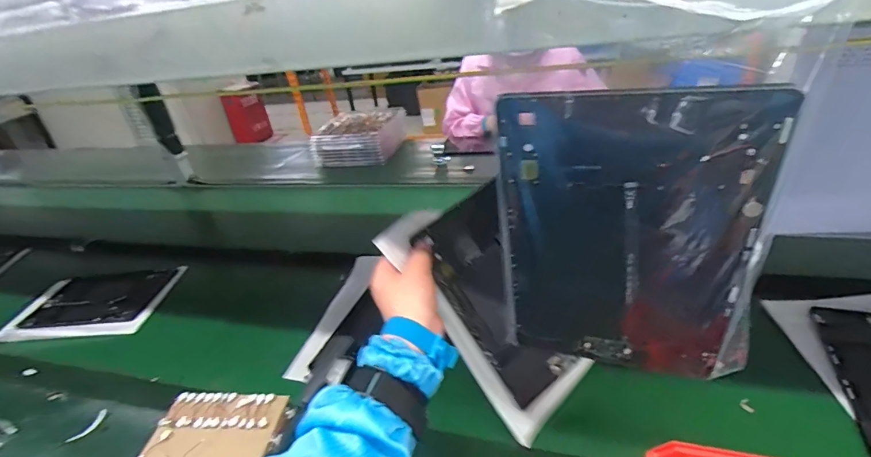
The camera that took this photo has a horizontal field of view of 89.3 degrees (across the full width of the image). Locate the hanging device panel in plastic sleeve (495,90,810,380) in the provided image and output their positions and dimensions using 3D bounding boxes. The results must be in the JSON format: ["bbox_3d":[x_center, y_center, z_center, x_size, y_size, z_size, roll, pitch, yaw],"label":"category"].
[{"bbox_3d":[0.132,0.020,0.310,0.167,0.237,0.012,6,40,22],"label":"hanging device panel in plastic sleeve"}]

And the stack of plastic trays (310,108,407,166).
[{"bbox_3d":[-0.224,-0.298,1.371,0.276,0.116,0.264,-1,31,10],"label":"stack of plastic trays"}]

